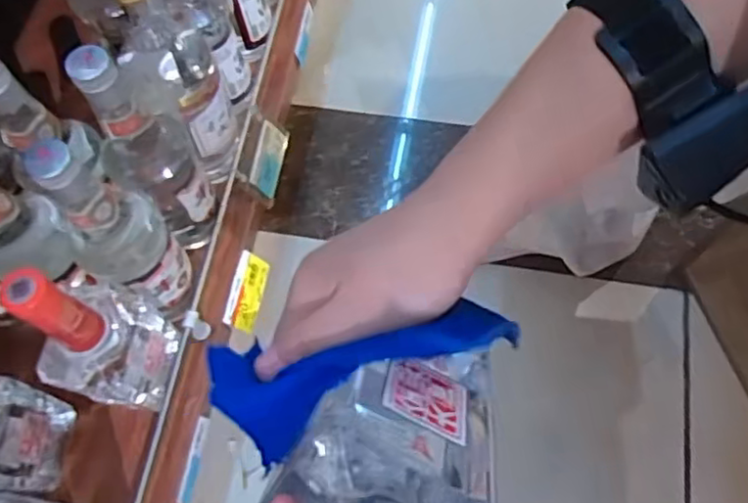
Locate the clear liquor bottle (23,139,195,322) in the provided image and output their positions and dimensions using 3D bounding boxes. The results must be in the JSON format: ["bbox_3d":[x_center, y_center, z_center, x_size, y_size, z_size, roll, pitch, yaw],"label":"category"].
[{"bbox_3d":[-0.212,-0.016,0.535,0.067,0.240,0.071,35,73,15],"label":"clear liquor bottle"}]

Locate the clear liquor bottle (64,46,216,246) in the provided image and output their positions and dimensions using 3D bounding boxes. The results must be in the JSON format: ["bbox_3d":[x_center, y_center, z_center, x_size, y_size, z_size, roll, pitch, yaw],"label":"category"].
[{"bbox_3d":[-0.198,-0.095,0.578,0.067,0.240,0.072,30,71,14],"label":"clear liquor bottle"}]

